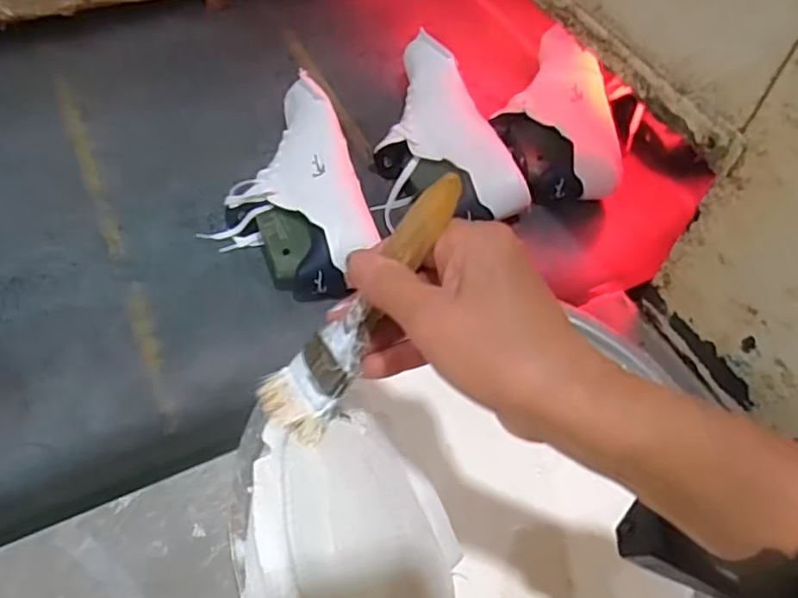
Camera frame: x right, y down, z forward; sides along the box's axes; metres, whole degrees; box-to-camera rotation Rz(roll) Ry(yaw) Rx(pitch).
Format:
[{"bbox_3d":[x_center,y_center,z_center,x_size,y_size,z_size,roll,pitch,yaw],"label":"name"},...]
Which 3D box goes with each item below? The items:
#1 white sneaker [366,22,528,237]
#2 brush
[{"bbox_3d":[0.030,-0.199,0.763,0.141,0.085,0.293,-16,56,-17],"label":"white sneaker"},{"bbox_3d":[-0.017,0.003,0.294,0.036,0.015,0.141,43,105,24],"label":"brush"}]

